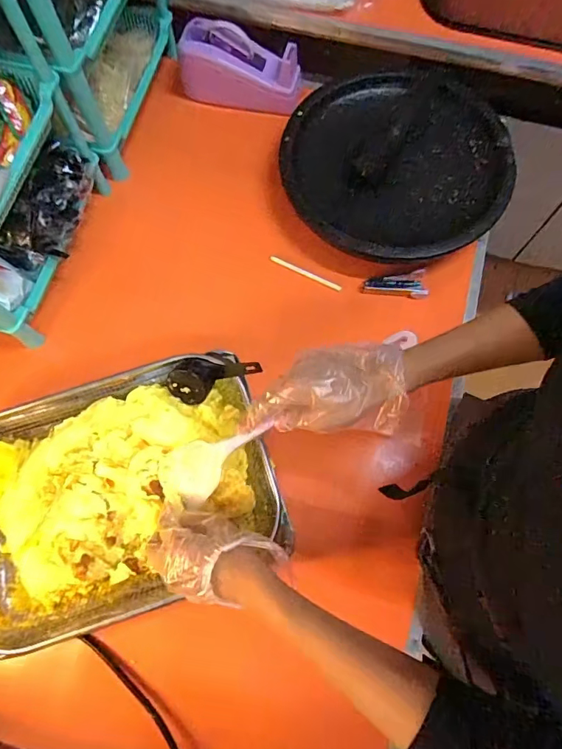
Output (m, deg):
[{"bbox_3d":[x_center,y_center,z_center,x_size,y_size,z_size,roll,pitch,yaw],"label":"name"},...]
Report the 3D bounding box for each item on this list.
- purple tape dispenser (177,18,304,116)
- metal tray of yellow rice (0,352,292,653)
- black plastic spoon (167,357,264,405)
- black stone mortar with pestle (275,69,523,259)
[{"bbox_3d":[-0.071,-0.503,0.760,0.203,0.103,0.061,19,73,6],"label":"purple tape dispenser"},{"bbox_3d":[-0.202,0.143,0.563,0.367,0.067,0.269,-18,73,-5],"label":"metal tray of yellow rice"},{"bbox_3d":[-0.082,-0.001,0.570,0.120,0.036,0.050,-14,71,14],"label":"black plastic spoon"},{"bbox_3d":[0.184,-0.329,0.720,0.325,0.057,0.333,0,72,0],"label":"black stone mortar with pestle"}]

